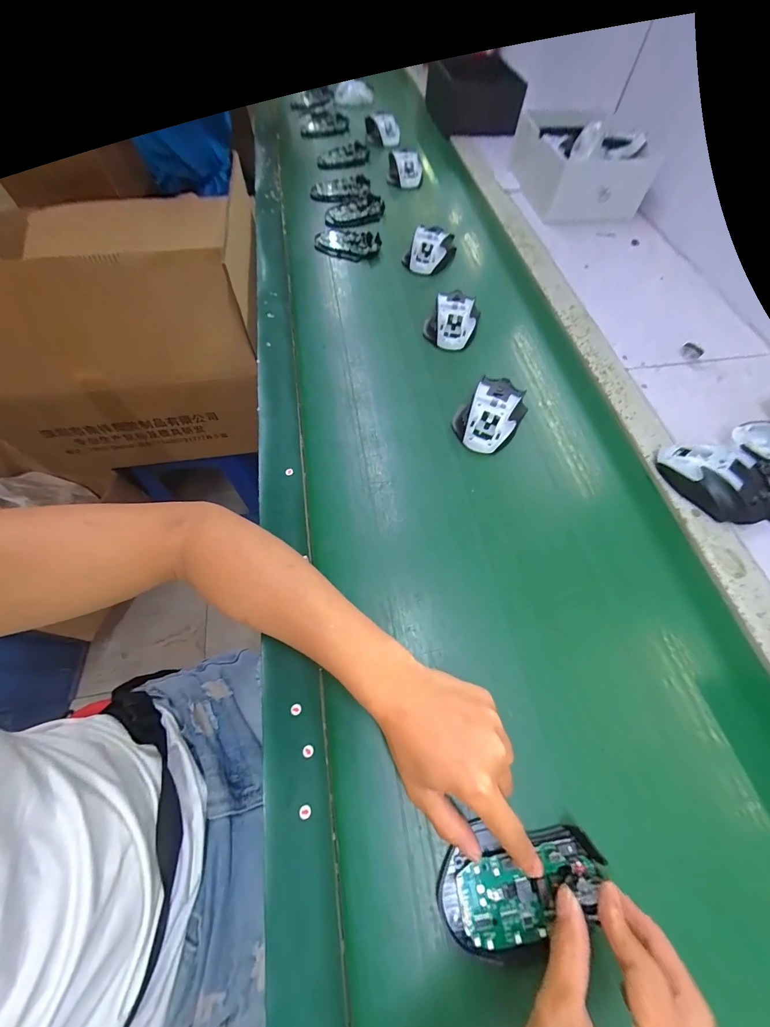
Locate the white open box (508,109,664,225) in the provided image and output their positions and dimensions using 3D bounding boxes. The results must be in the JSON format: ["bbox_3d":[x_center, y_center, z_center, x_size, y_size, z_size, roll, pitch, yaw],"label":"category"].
[{"bbox_3d":[0.382,-0.696,0.692,0.205,0.098,0.248,-6,63,-4],"label":"white open box"}]

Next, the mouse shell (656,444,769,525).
[{"bbox_3d":[0.372,-0.040,0.391,0.070,0.037,0.117,-33,68,-17],"label":"mouse shell"}]

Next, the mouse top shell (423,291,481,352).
[{"bbox_3d":[0.101,-0.283,0.506,0.082,0.037,0.091,14,64,6],"label":"mouse top shell"}]

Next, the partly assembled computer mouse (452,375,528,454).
[{"bbox_3d":[0.131,-0.126,0.428,0.074,0.035,0.105,35,68,16],"label":"partly assembled computer mouse"}]

